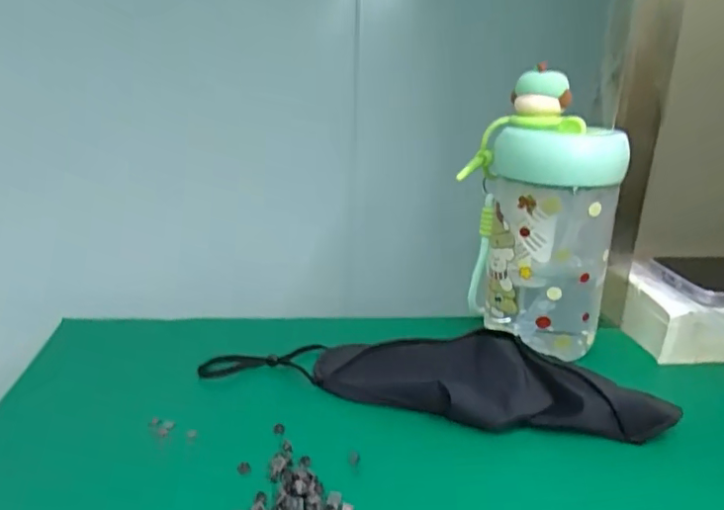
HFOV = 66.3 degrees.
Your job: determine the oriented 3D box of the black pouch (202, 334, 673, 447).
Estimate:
[{"bbox_3d":[0.038,0.071,0.354,0.278,0.026,0.057,6,21,14],"label":"black pouch"}]

